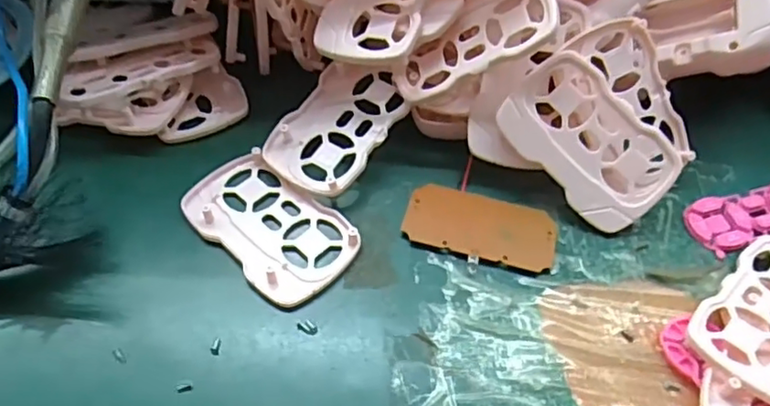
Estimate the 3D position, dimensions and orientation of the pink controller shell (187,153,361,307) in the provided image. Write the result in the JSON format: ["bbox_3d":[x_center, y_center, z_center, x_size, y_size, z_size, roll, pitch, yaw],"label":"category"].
[{"bbox_3d":[-0.058,0.010,0.315,0.091,0.008,0.053,39,66,20],"label":"pink controller shell"}]

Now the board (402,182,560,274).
[{"bbox_3d":[0.048,0.012,0.317,0.074,0.005,0.040,13,59,7],"label":"board"}]

